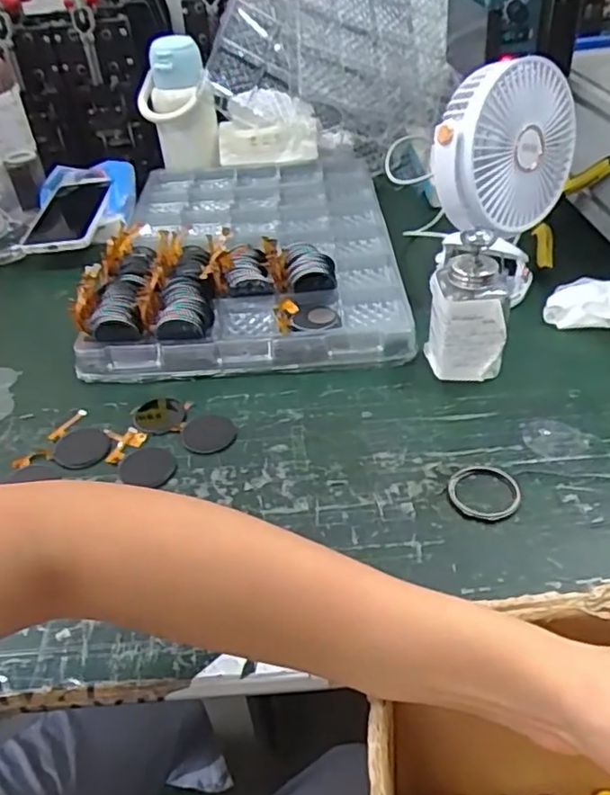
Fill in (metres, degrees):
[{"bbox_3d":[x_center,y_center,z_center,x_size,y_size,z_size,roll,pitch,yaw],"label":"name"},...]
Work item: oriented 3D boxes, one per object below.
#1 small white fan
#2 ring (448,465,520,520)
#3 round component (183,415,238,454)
[{"bbox_3d":[0.187,-0.228,0.587,0.148,0.150,0.053,-44,37,-8],"label":"small white fan"},{"bbox_3d":[0.122,0.063,0.431,0.047,0.005,0.049,-3,40,2],"label":"ring"},{"bbox_3d":[-0.075,0.027,0.494,0.040,0.004,0.042,-3,40,2],"label":"round component"}]

